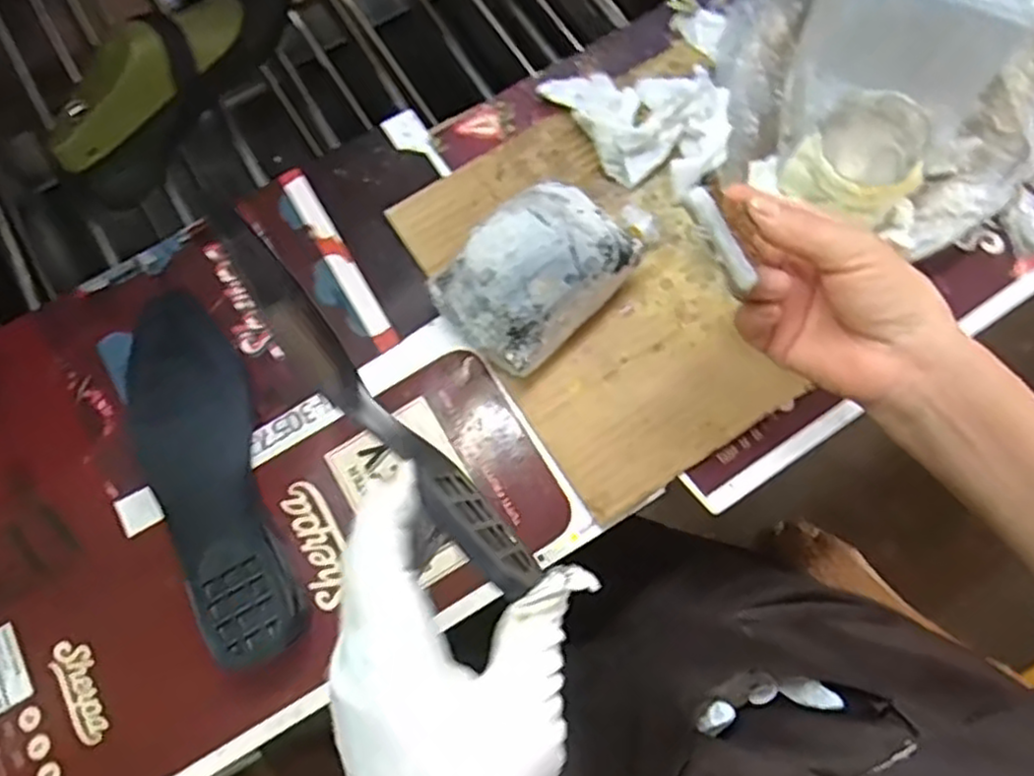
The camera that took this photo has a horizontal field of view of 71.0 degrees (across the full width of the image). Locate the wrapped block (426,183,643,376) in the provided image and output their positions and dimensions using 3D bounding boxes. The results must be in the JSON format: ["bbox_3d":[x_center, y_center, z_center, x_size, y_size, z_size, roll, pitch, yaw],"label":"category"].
[{"bbox_3d":[0.014,-0.068,0.442,0.116,0.064,0.080,-41,77,-10],"label":"wrapped block"}]

